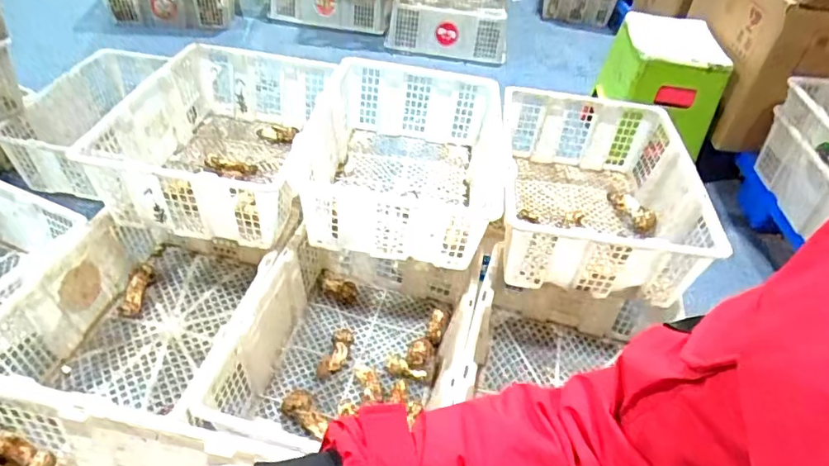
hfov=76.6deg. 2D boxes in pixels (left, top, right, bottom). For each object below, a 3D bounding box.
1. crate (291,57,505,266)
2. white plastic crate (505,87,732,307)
[{"bbox_3d":[-0.010,-0.156,1.028,0.380,0.213,0.445,8,43,1],"label":"crate"},{"bbox_3d":[0.341,-0.083,1.019,0.364,0.171,0.449,8,43,0],"label":"white plastic crate"}]

